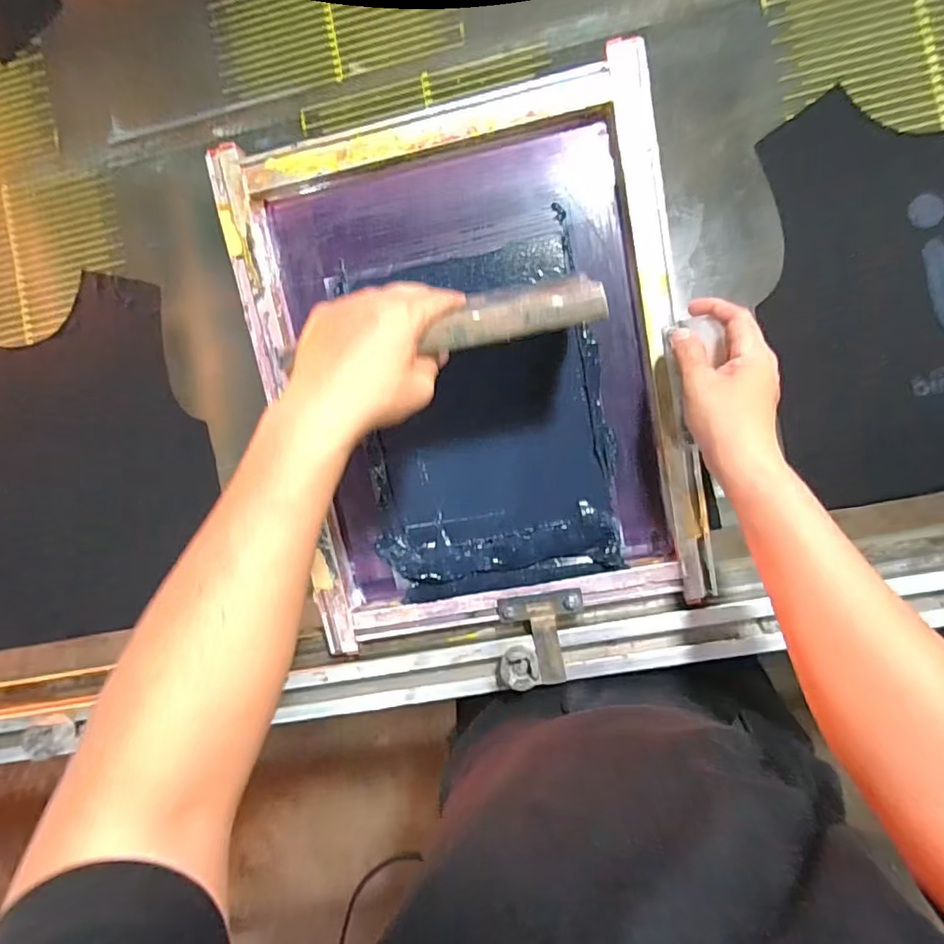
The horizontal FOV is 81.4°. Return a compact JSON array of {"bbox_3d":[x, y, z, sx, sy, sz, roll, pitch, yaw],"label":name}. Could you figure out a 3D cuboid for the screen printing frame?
[{"bbox_3d":[0.000,-0.088,0.539,0.391,0.036,0.481,-10,98,7],"label":"screen printing frame"}]

